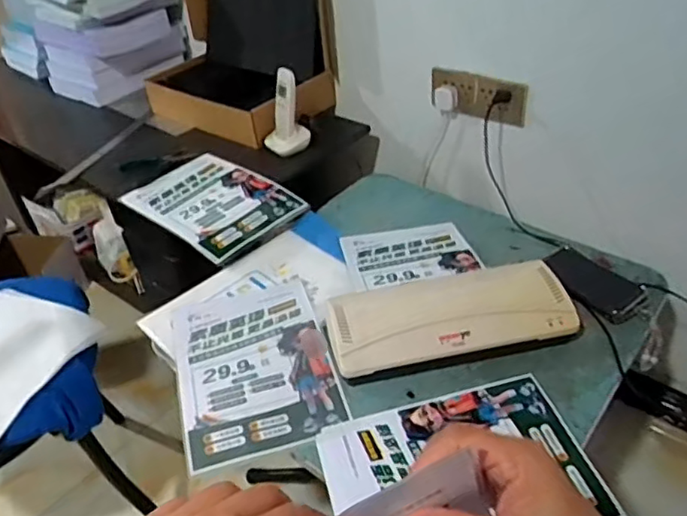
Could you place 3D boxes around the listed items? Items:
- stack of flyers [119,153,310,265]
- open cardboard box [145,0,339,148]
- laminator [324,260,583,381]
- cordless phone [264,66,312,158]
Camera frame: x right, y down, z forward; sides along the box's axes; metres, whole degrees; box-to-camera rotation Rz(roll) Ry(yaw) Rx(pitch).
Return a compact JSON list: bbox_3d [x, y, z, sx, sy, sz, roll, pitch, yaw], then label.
[{"bbox_3d":[-0.255,-0.111,1.118,0.310,0.013,0.218,28,49,35],"label":"stack of flyers"},{"bbox_3d":[-0.271,-0.517,1.319,0.434,0.392,0.299,17,44,26],"label":"open cardboard box"},{"bbox_3d":[0.147,0.080,0.856,0.336,0.068,0.144,-9,38,-6],"label":"laminator"},{"bbox_3d":[-0.117,-0.289,1.204,0.075,0.162,0.068,-28,44,-25],"label":"cordless phone"}]

